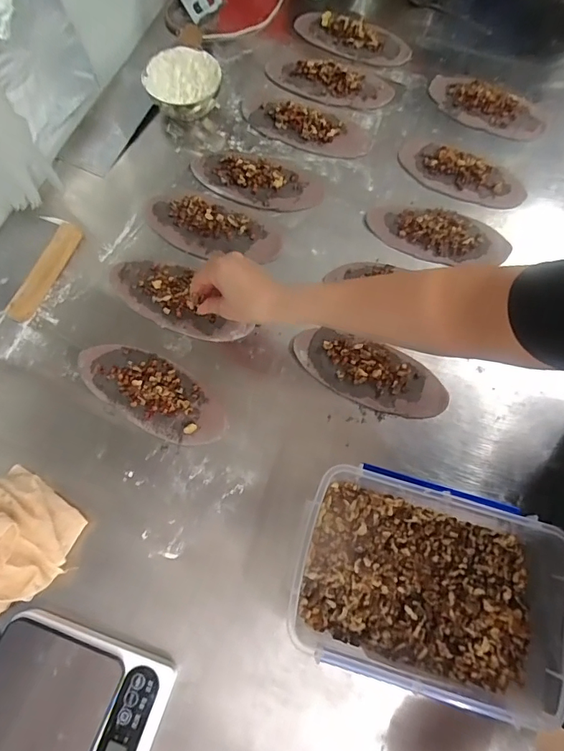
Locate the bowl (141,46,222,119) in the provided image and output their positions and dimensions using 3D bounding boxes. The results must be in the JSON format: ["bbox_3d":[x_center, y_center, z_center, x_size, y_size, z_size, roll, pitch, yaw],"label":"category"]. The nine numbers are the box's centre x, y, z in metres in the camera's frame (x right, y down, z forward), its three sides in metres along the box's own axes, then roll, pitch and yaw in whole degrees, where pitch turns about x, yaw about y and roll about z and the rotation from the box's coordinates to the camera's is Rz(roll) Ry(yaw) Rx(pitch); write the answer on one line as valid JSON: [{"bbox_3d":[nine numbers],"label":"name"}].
[{"bbox_3d":[-0.148,-0.436,0.653,0.109,0.057,0.105,0,71,-1],"label":"bowl"}]

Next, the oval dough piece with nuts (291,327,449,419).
[{"bbox_3d":[0.110,-0.002,0.540,0.199,0.018,0.074,18,72,5],"label":"oval dough piece with nuts"}]

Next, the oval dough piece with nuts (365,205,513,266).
[{"bbox_3d":[0.223,-0.205,0.607,0.198,0.019,0.086,21,72,6],"label":"oval dough piece with nuts"}]

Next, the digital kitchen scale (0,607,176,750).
[{"bbox_3d":[-0.204,0.322,0.408,0.169,0.044,0.130,19,72,5],"label":"digital kitchen scale"}]

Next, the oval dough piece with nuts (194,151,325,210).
[{"bbox_3d":[-0.037,-0.291,0.630,0.191,0.018,0.088,19,72,5],"label":"oval dough piece with nuts"}]

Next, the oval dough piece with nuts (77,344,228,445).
[{"bbox_3d":[-0.159,0.018,0.524,0.197,0.019,0.084,33,74,10],"label":"oval dough piece with nuts"}]

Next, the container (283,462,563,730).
[{"bbox_3d":[0.150,0.208,0.438,0.255,0.080,0.179,15,72,4],"label":"container"}]

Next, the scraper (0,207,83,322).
[{"bbox_3d":[-0.349,-0.154,0.575,0.102,0.020,0.152,24,73,7],"label":"scraper"}]

